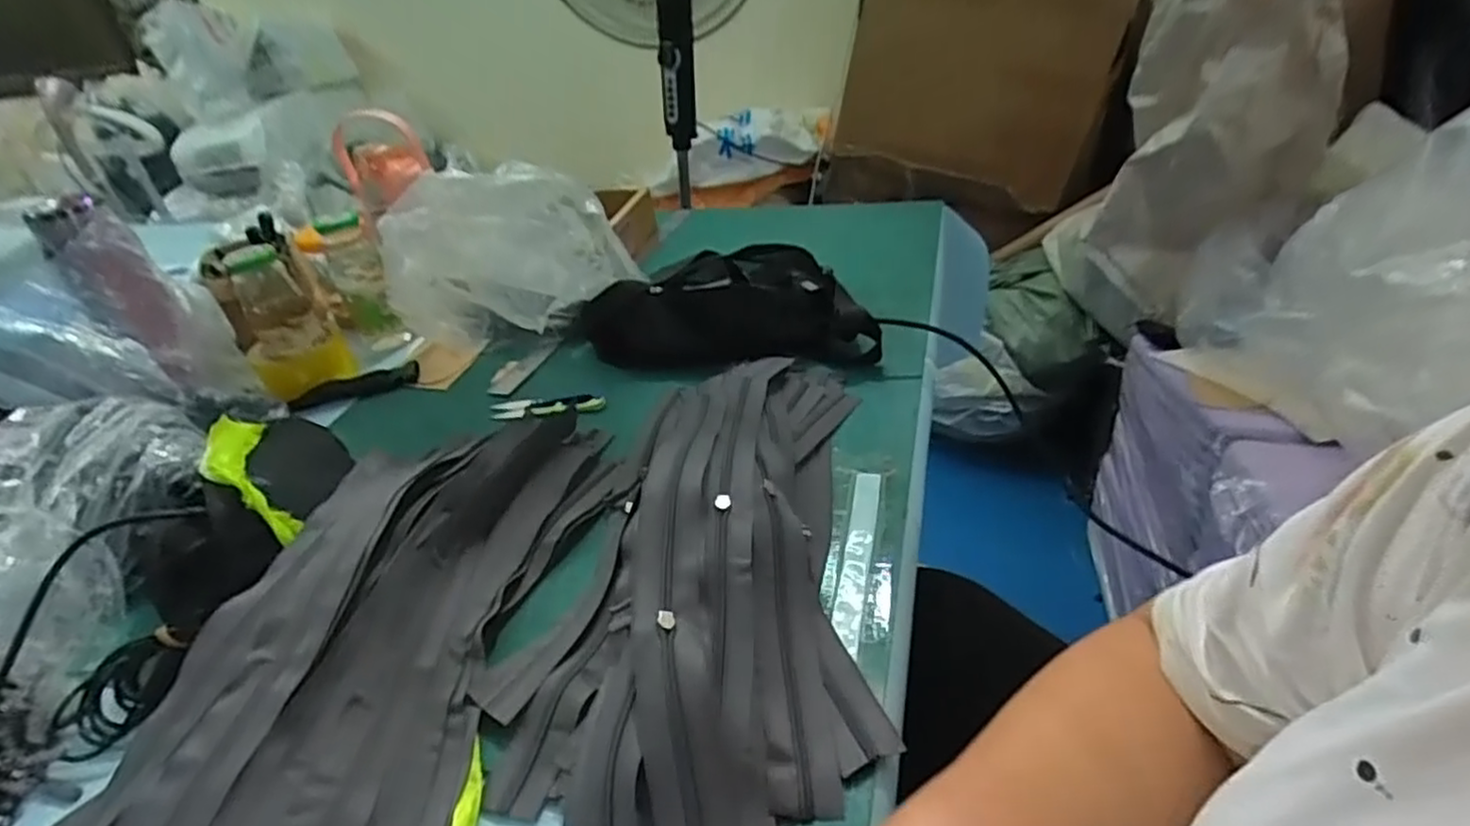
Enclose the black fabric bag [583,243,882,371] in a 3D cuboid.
[{"bbox_3d":[-0.003,-0.112,0.760,0.306,0.074,0.129,0,35,10],"label":"black fabric bag"}]

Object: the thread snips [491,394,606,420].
[{"bbox_3d":[-0.191,-0.009,0.713,0.121,0.009,0.032,-3,35,6],"label":"thread snips"}]

